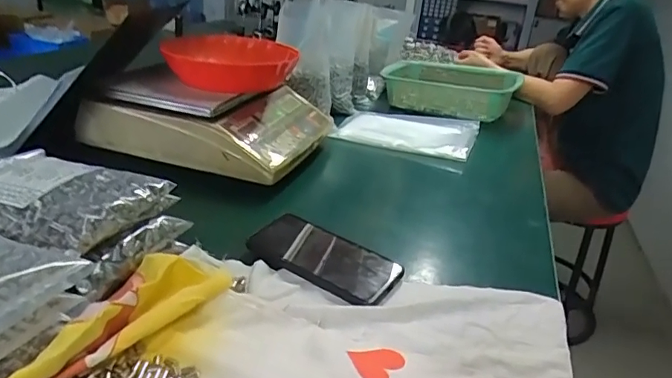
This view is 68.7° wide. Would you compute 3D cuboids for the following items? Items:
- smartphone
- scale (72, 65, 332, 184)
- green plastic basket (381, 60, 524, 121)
[{"bbox_3d":[-0.013,0.072,0.531,0.161,0.013,0.079,21,29,25],"label":"smartphone"},{"bbox_3d":[-0.194,-0.125,0.807,0.309,0.095,0.309,14,27,13],"label":"scale"},{"bbox_3d":[0.258,-0.240,1.150,0.297,0.089,0.252,15,27,15],"label":"green plastic basket"}]

